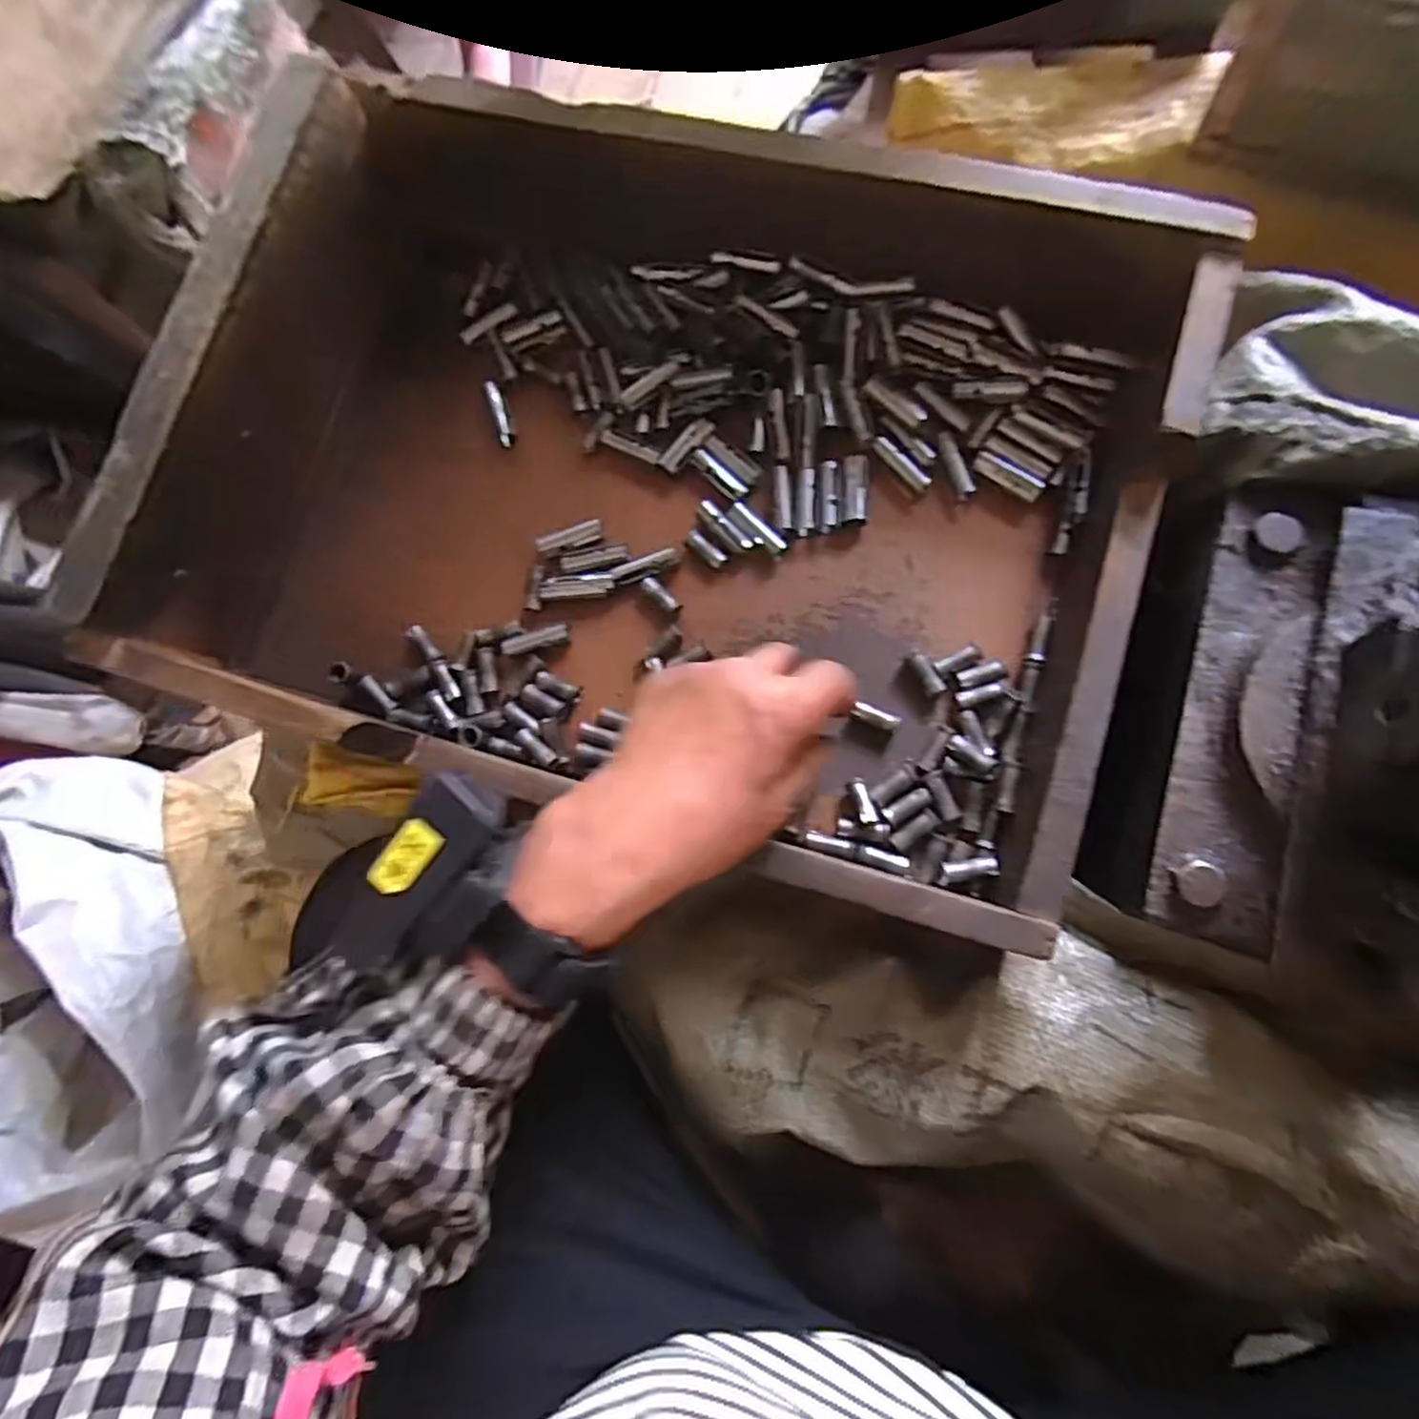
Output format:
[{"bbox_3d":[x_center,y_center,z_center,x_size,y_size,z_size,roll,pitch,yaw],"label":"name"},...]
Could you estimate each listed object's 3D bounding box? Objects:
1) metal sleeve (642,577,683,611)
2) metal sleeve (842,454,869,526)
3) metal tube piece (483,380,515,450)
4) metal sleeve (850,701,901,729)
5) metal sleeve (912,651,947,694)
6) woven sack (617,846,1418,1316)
[{"bbox_3d":[-0.026,-0.063,0.399,0.025,0.004,0.007,44,88,9],"label":"metal sleeve"},{"bbox_3d":[0.079,-0.119,0.396,0.013,0.010,0.037,2,83,6],"label":"metal sleeve"},{"bbox_3d":[-0.123,-0.174,0.425,0.010,0.005,0.039,-16,95,3],"label":"metal tube piece"},{"bbox_3d":[0.087,0.004,0.376,0.026,0.010,0.008,25,86,8],"label":"metal sleeve"},{"bbox_3d":[0.114,-0.019,0.377,0.009,0.006,0.024,-29,81,1],"label":"metal sleeve"},{"bbox_3d":[0.180,0.180,0.324,0.449,0.075,0.142,12,84,7],"label":"woven sack"}]

